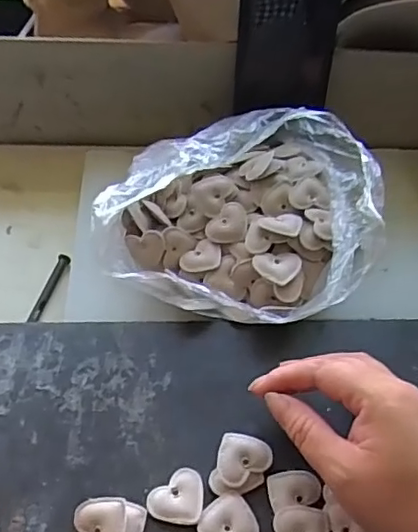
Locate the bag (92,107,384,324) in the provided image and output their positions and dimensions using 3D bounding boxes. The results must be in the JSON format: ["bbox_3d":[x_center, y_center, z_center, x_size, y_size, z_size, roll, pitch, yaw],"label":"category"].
[{"bbox_3d":[0.023,-0.042,0.432,0.185,0.103,0.167,13,50,8],"label":"bag"}]

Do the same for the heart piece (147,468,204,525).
[{"bbox_3d":[-0.019,0.134,0.343,0.032,0.004,0.031,2,49,-1],"label":"heart piece"}]

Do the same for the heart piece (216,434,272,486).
[{"bbox_3d":[0.021,0.117,0.353,0.031,0.009,0.030,1,49,-2],"label":"heart piece"}]

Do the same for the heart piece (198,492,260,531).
[{"bbox_3d":[0.012,0.143,0.334,0.033,0.004,0.027,8,49,4],"label":"heart piece"}]

